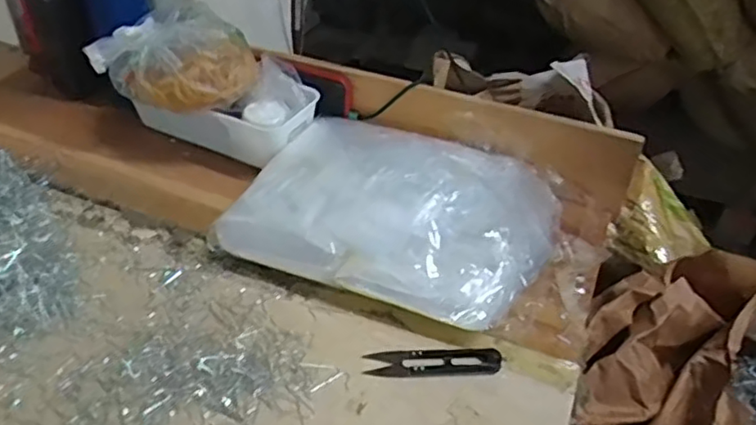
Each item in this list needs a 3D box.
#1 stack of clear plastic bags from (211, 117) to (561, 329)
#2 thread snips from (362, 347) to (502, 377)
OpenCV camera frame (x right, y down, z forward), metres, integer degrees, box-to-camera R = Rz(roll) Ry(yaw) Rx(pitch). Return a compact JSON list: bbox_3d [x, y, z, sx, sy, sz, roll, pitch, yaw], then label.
[{"bbox_3d":[0.019,-0.004,0.594,0.269,0.066,0.199,17,43,15],"label":"stack of clear plastic bags"},{"bbox_3d":[0.043,0.113,0.493,0.101,0.010,0.024,2,41,-1],"label":"thread snips"}]

